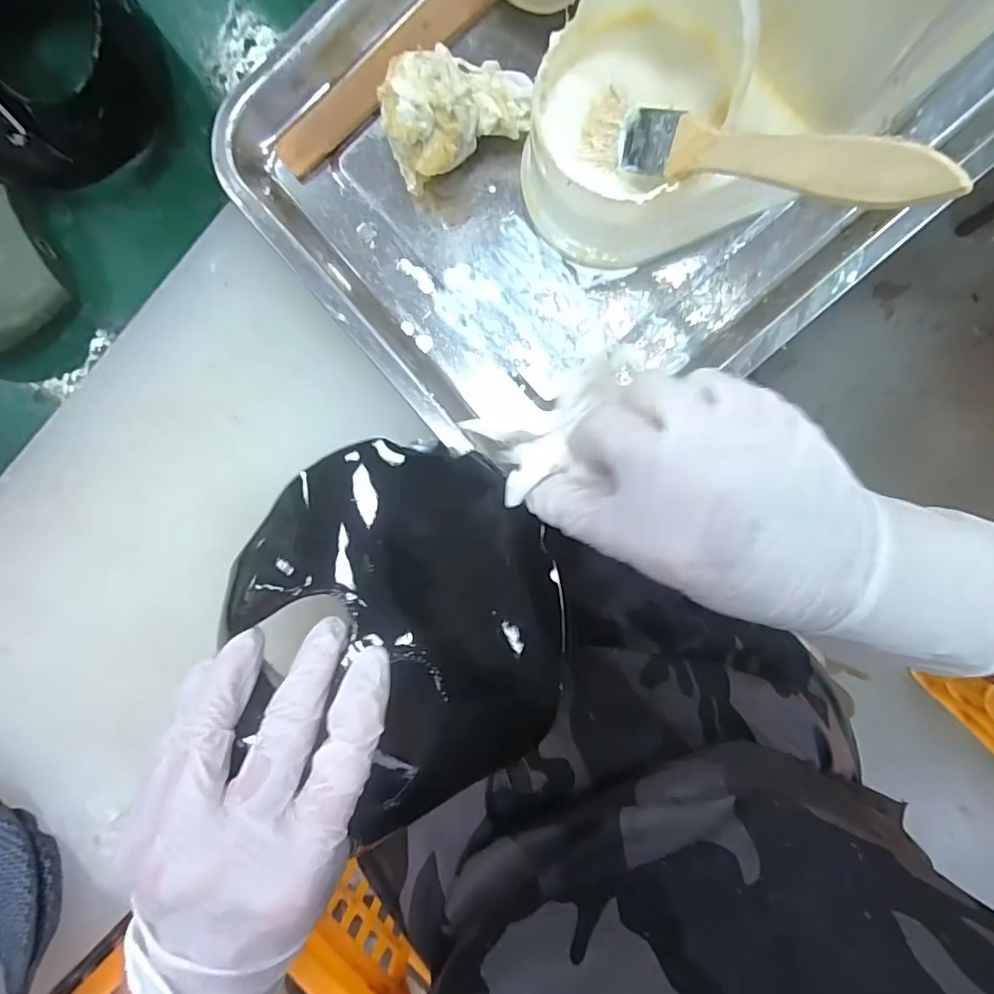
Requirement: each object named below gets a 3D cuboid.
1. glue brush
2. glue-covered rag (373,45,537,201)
[{"bbox_3d":[0.088,-0.127,0.190,0.144,0.014,0.022,41,96,37],"label":"glue brush"},{"bbox_3d":[-0.022,-0.198,0.261,0.074,0.037,0.054,-24,90,7],"label":"glue-covered rag"}]

